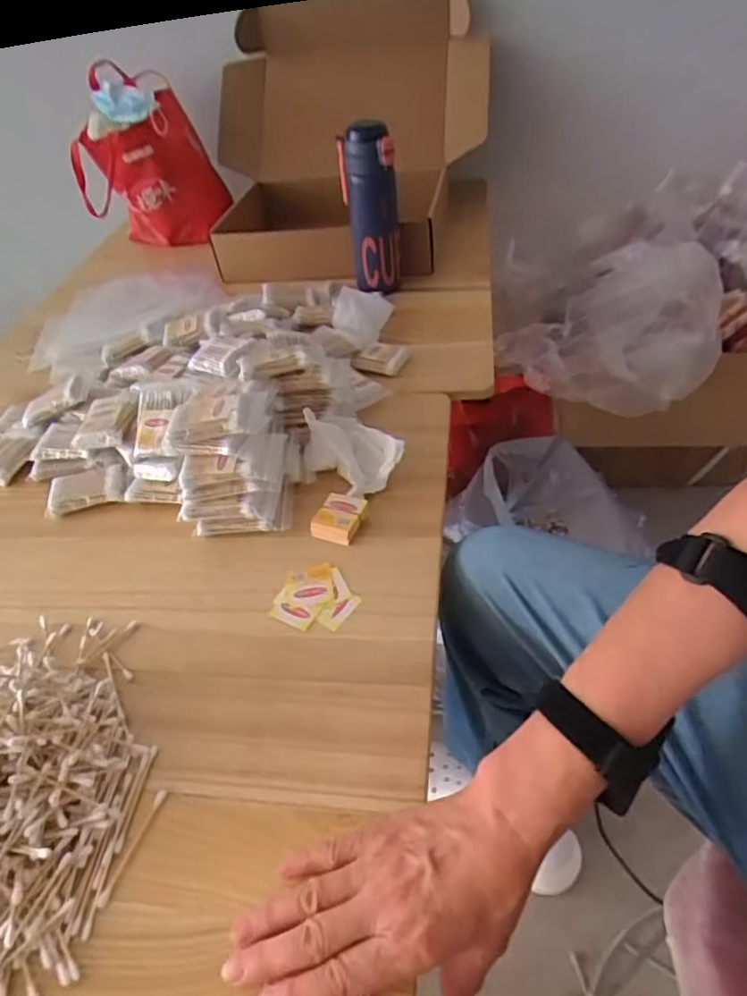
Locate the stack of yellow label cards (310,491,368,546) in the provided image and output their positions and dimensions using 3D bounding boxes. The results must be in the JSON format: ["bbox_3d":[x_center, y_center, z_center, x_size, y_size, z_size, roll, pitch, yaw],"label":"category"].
[{"bbox_3d":[-0.032,0.020,0.605,0.042,0.023,0.045,8,45,18],"label":"stack of yellow label cards"}]

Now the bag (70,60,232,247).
[{"bbox_3d":[-0.429,-0.634,1.197,0.247,0.284,0.186,-10,40,-3],"label":"bag"}]

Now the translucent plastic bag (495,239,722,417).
[{"bbox_3d":[0.401,-0.277,1.040,0.369,0.204,0.179,-9,42,0],"label":"translucent plastic bag"}]

